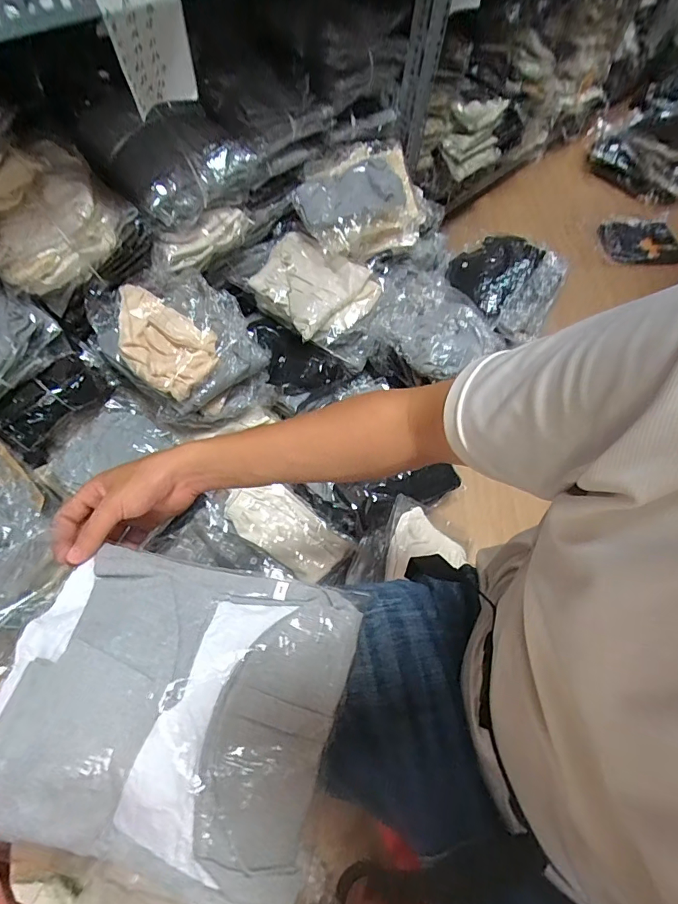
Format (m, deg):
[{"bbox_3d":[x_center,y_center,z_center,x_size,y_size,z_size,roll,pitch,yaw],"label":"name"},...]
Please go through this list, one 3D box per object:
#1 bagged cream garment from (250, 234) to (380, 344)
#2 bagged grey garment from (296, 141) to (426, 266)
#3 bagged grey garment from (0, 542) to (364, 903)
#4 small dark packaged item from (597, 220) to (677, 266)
[{"bbox_3d":[-0.052,-0.370,0.954,0.214,0.077,0.255,-38,68,-21],"label":"bagged cream garment"},{"bbox_3d":[0.047,-0.549,0.997,0.285,0.155,0.222,-8,61,-7],"label":"bagged grey garment"},{"bbox_3d":[-0.130,0.189,0.345,0.256,0.044,0.208,12,60,4],"label":"bagged grey garment"},{"bbox_3d":[0.934,-0.646,1.360,0.222,0.056,0.206,3,60,-1],"label":"small dark packaged item"}]

